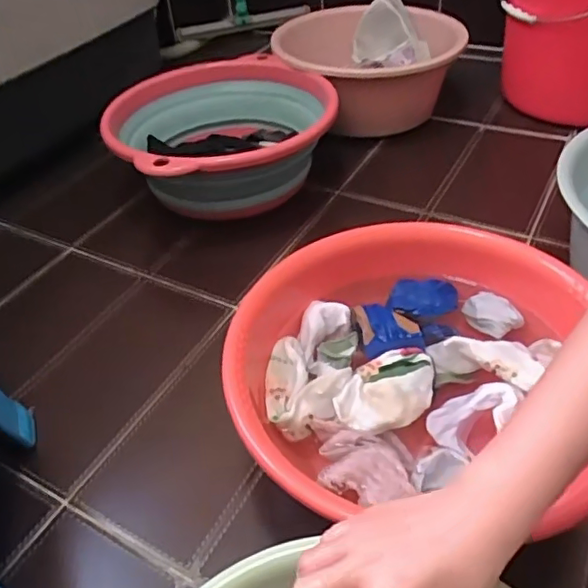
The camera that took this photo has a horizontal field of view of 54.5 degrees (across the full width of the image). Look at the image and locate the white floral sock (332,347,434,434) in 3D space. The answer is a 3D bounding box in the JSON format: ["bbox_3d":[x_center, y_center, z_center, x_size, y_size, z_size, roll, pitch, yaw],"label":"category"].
[{"bbox_3d":[0.090,0.089,0.541,0.111,0.017,0.071,-35,51,-28],"label":"white floral sock"}]

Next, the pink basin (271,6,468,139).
[{"bbox_3d":[0.139,-0.413,1.074,0.338,0.147,0.312,-2,43,4],"label":"pink basin"}]

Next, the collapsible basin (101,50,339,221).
[{"bbox_3d":[-0.111,-0.241,0.905,0.333,0.139,0.340,-3,43,3],"label":"collapsible basin"}]

